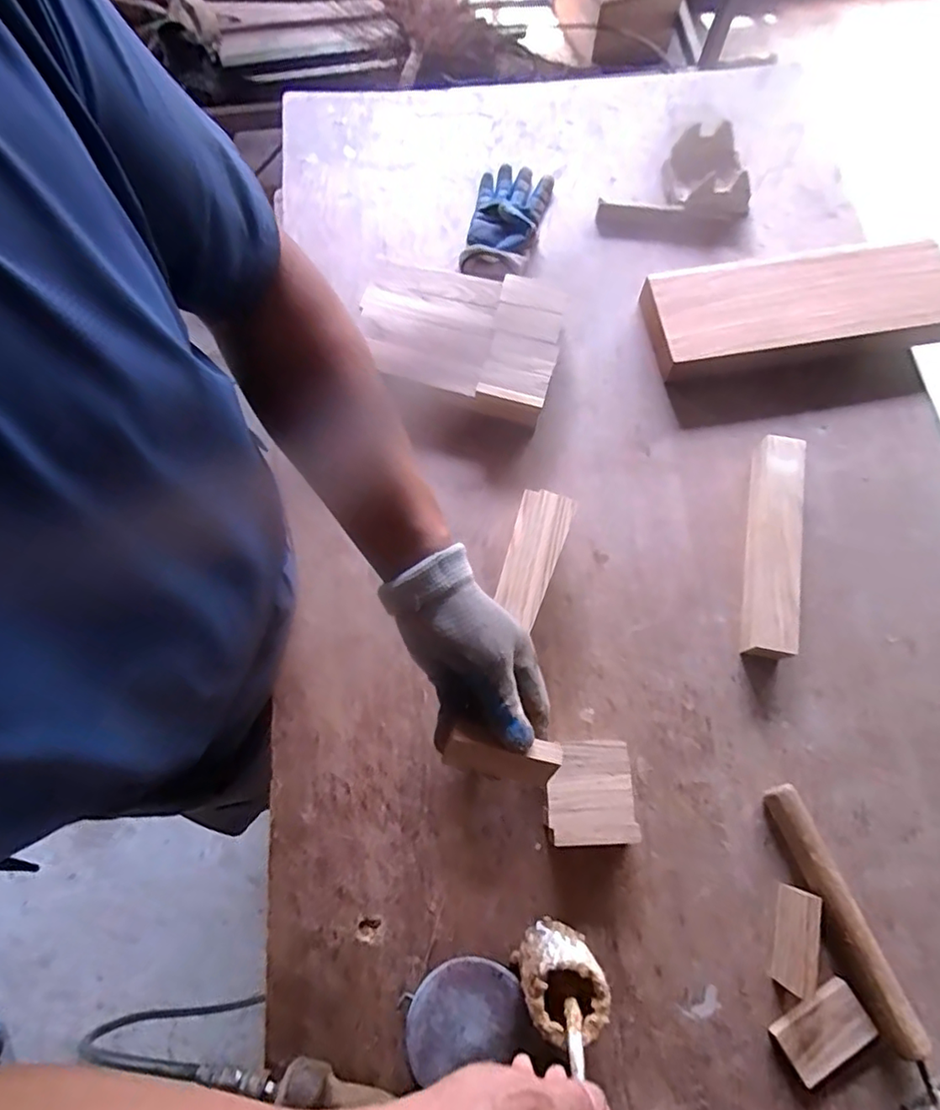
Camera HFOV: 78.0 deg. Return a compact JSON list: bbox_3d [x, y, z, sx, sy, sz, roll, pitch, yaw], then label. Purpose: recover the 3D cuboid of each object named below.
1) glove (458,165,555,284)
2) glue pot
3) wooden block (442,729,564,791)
[{"bbox_3d":[0.051,-0.470,0.830,0.102,0.028,0.214,12,71,5],"label":"glove"},{"bbox_3d":[0.078,0.363,0.501,0.064,0.083,0.067,0,71,0],"label":"glue pot"},{"bbox_3d":[0.021,0.149,0.434,0.082,0.047,0.017,18,43,1],"label":"wooden block"}]

